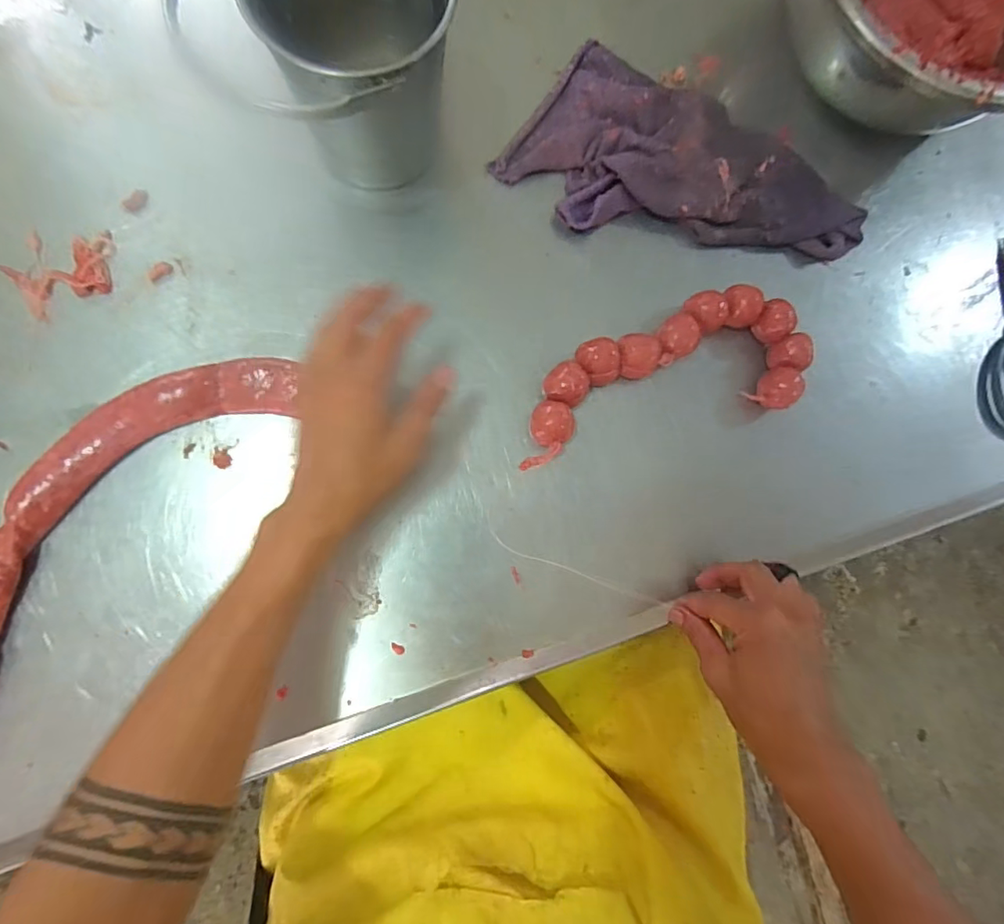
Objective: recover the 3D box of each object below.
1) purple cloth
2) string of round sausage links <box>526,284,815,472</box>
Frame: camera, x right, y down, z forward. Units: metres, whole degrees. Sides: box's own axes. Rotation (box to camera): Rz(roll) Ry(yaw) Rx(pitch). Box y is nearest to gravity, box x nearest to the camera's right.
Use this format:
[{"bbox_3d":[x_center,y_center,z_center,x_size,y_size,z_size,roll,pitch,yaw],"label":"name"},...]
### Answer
[{"bbox_3d":[0.161,-0.240,0.473,0.306,0.032,0.164,32,81,-2],"label":"purple cloth"},{"bbox_3d":[0.133,-0.077,0.447,0.243,0.033,0.105,-13,85,-8],"label":"string of round sausage links"}]

